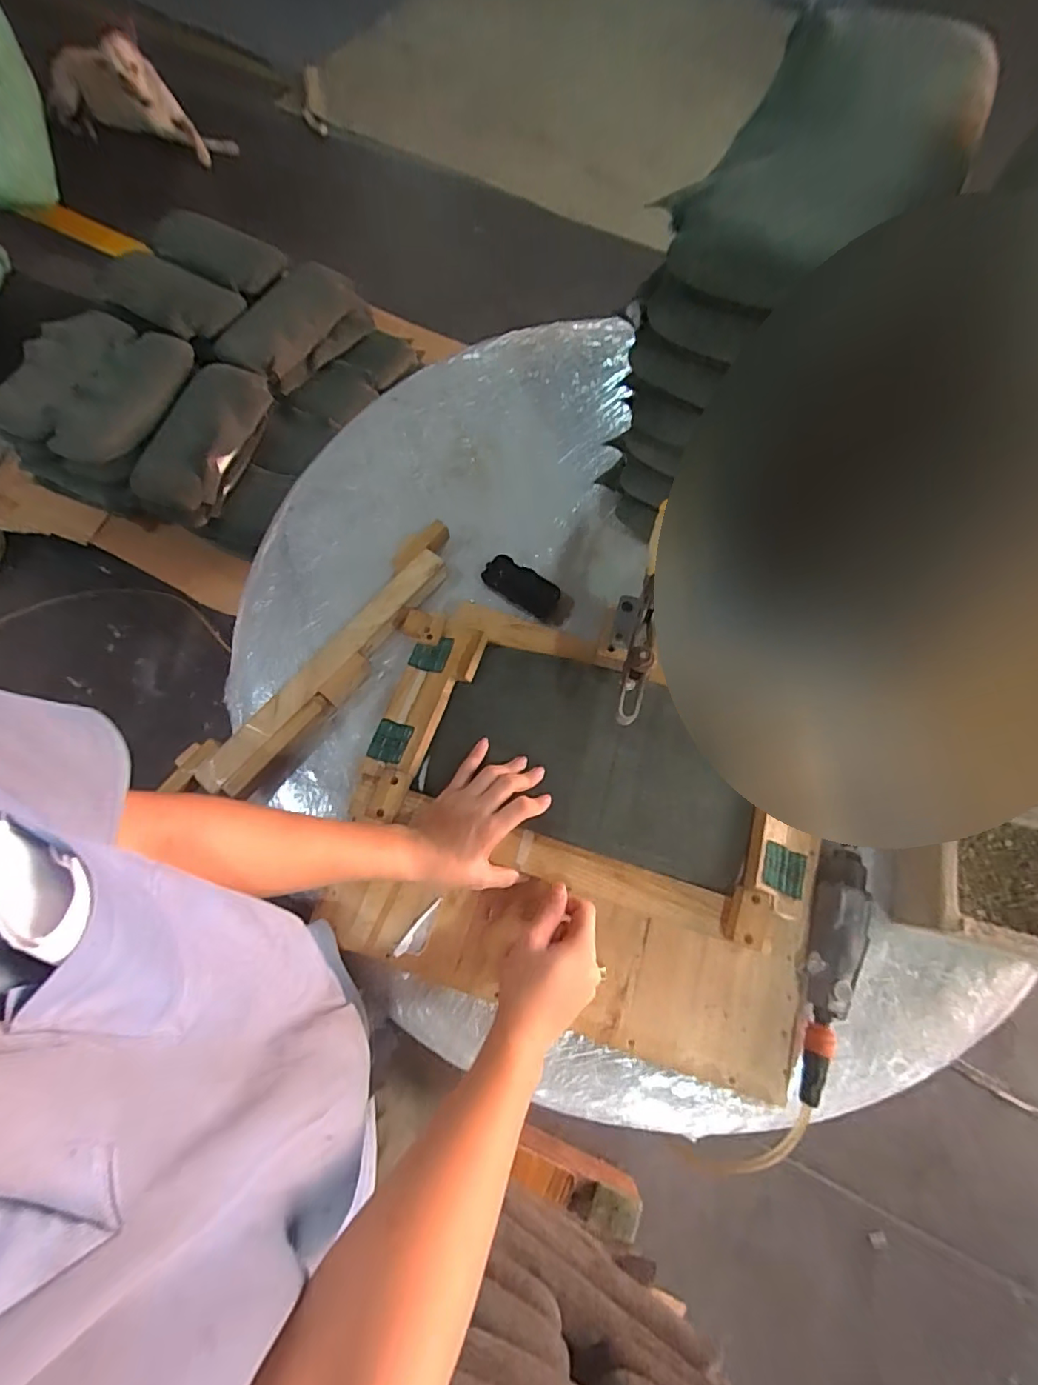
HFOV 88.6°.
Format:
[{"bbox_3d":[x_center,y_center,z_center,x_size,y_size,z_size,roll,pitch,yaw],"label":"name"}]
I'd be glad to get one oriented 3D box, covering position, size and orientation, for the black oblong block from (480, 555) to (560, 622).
[{"bbox_3d":[0.005,-0.143,0.732,0.112,0.034,0.047,31,73,10],"label":"black oblong block"}]

